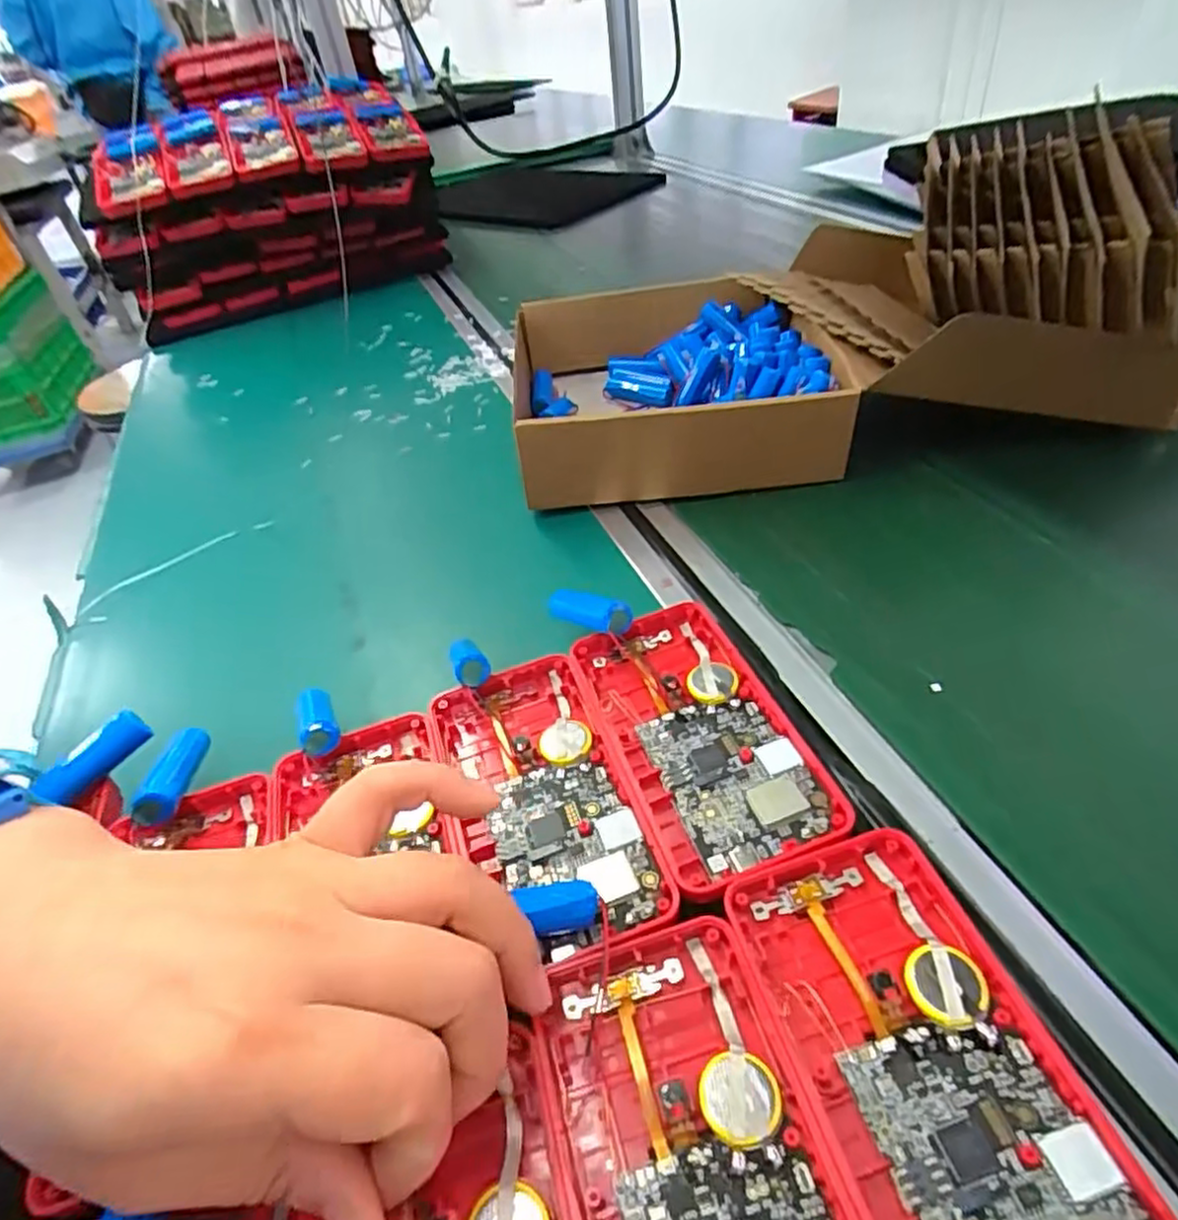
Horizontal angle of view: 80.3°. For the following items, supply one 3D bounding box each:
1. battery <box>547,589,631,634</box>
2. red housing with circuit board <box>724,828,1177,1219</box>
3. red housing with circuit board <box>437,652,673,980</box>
[{"bbox_3d":[-0.002,0.000,0.311,0.013,0.013,0.055,-36,27,-25],"label":"battery"},{"bbox_3d":[0.086,0.116,0.174,0.062,0.010,0.119,-15,46,-7],"label":"red housing with circuit board"},{"bbox_3d":[-0.017,0.067,0.253,0.059,0.016,0.122,-19,42,-10],"label":"red housing with circuit board"}]

